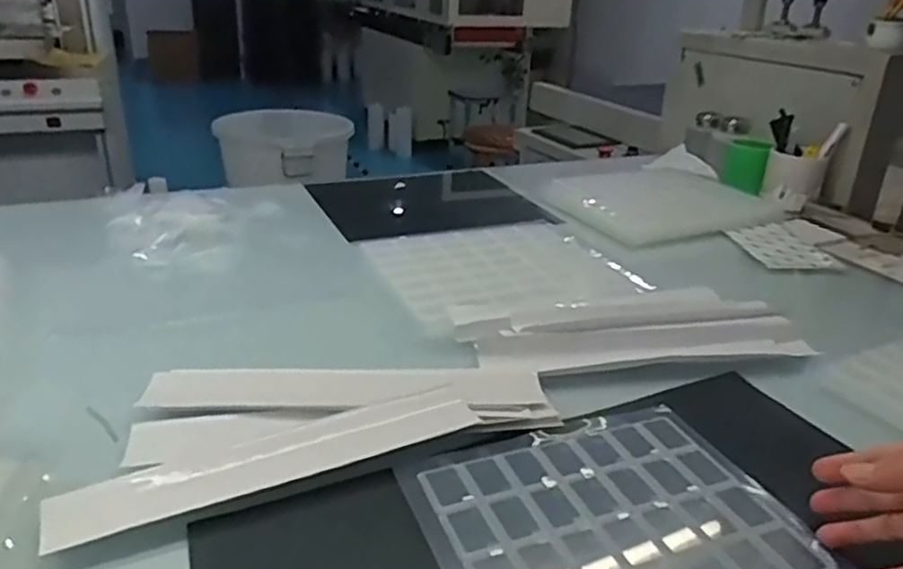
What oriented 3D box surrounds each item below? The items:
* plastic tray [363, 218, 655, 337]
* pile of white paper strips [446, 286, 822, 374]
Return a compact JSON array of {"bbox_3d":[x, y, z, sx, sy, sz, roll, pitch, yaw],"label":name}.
[{"bbox_3d":[0.080,-0.015,0.823,0.317,0.041,0.277,-11,28,-25],"label":"plastic tray"},{"bbox_3d":[0.178,0.043,0.687,0.338,0.022,0.117,-4,26,-12],"label":"pile of white paper strips"}]

